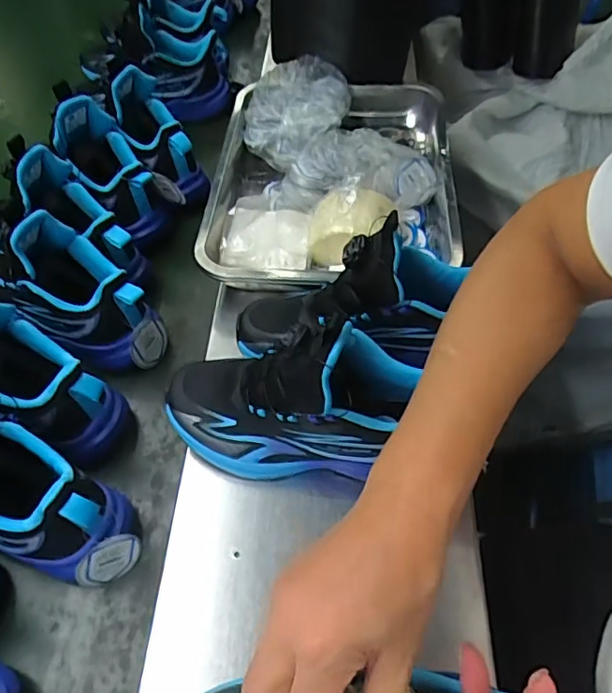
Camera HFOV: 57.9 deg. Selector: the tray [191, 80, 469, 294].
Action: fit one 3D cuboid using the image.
[{"bbox_3d":[0.031,-0.197,0.635,0.260,0.070,0.359,2,53,5],"label":"tray"}]

